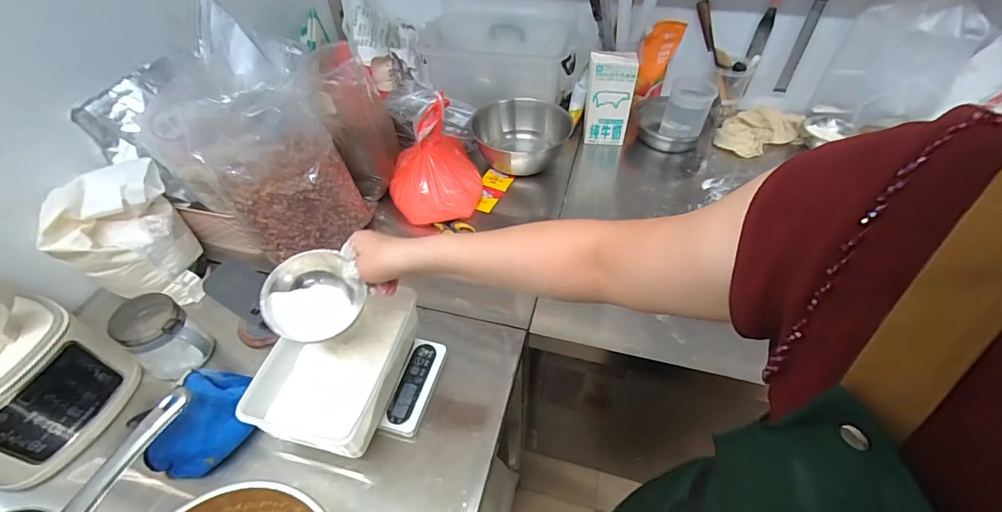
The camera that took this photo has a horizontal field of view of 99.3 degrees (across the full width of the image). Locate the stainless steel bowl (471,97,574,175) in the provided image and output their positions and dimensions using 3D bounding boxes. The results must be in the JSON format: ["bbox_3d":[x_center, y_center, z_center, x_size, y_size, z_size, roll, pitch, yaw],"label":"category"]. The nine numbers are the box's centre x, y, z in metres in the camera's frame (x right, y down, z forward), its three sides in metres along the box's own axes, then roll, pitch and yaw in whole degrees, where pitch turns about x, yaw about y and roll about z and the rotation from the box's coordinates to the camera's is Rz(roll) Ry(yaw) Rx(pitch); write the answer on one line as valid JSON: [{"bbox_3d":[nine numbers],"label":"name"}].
[{"bbox_3d":[0.042,-0.256,0.963,0.208,0.108,0.209,11,49,12],"label":"stainless steel bowl"}]

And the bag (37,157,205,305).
[{"bbox_3d":[-0.589,-0.032,0.684,0.131,0.191,0.145,-13,48,-10],"label":"bag"}]

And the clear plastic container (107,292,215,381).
[{"bbox_3d":[-0.468,0.117,0.598,0.086,0.108,0.080,-1,47,1],"label":"clear plastic container"}]

